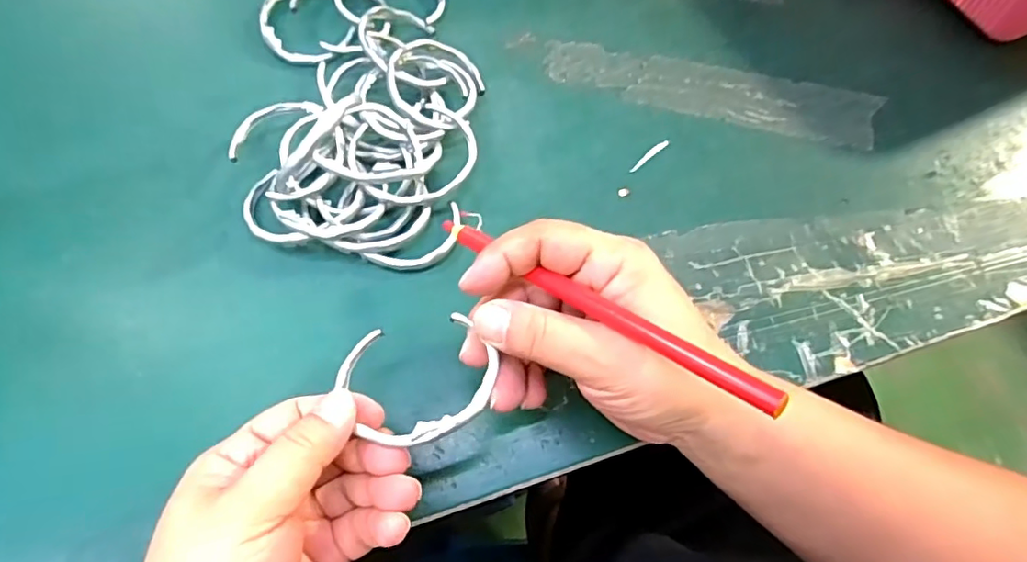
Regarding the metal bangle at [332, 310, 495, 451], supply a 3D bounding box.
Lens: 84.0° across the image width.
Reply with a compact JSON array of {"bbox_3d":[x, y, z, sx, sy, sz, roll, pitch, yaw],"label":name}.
[{"bbox_3d":[-0.040,0.039,0.229,0.058,0.005,0.058,-6,46,6],"label":"metal bangle"}]

